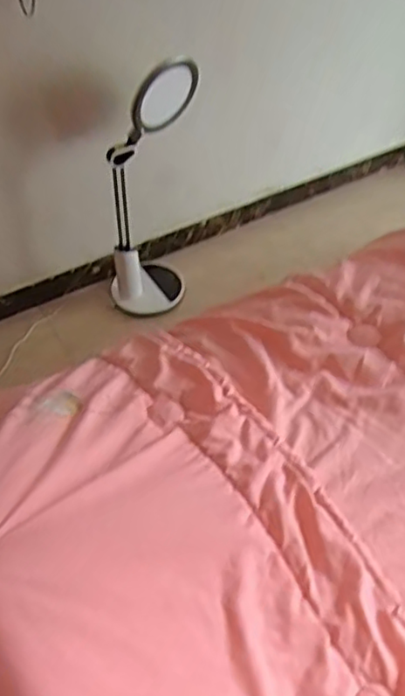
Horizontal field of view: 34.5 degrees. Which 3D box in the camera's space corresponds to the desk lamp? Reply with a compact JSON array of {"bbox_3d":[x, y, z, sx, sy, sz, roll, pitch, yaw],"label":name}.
[{"bbox_3d":[-0.131,-0.378,1.604,0.258,0.623,0.213,-1,49,2],"label":"desk lamp"}]

